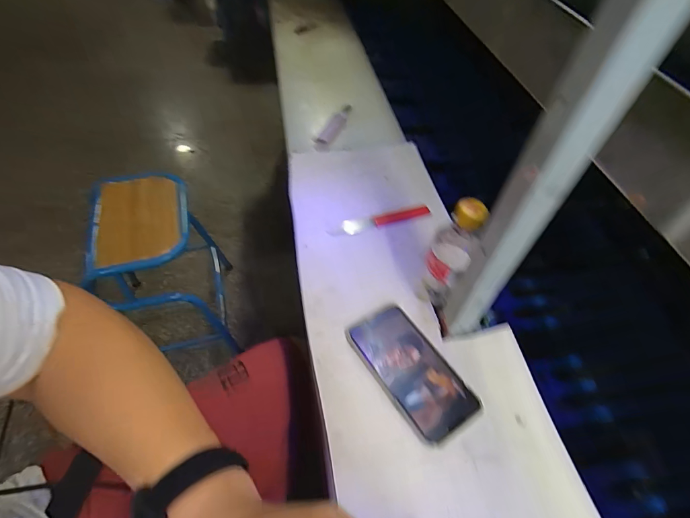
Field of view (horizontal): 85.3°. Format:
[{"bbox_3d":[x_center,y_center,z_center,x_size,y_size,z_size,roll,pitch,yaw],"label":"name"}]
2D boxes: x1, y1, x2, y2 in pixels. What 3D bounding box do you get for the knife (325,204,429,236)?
[{"bbox_3d":[0.058,-0.061,0.594,0.172,0.009,0.028,-12,54,-13],"label":"knife"}]

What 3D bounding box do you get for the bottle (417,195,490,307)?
[{"bbox_3d":[0.121,0.001,0.443,0.047,0.161,0.050,21,54,12],"label":"bottle"}]

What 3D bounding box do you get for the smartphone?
[{"bbox_3d":[0.079,0.127,0.438,0.086,0.008,0.159,-28,59,-23],"label":"smartphone"}]

